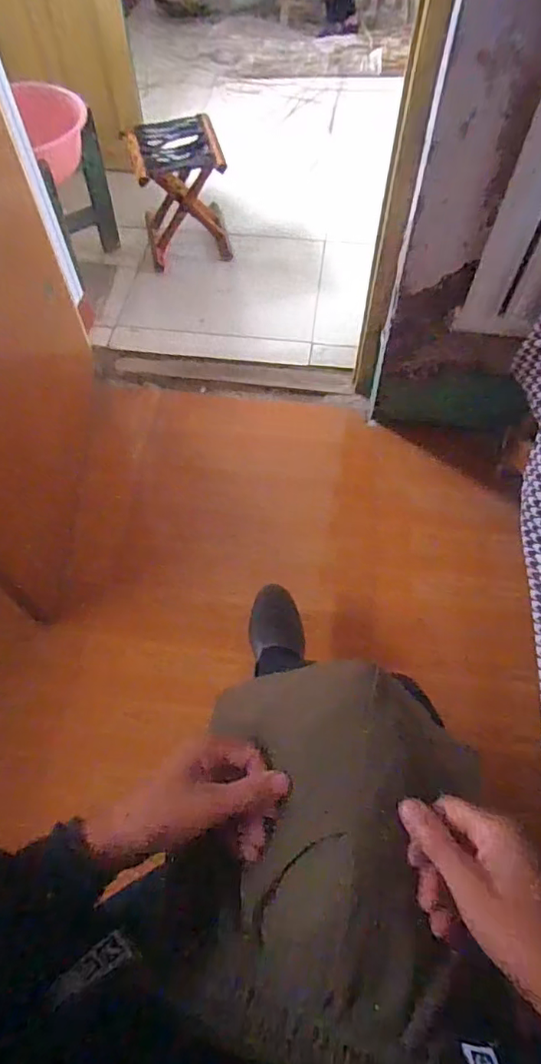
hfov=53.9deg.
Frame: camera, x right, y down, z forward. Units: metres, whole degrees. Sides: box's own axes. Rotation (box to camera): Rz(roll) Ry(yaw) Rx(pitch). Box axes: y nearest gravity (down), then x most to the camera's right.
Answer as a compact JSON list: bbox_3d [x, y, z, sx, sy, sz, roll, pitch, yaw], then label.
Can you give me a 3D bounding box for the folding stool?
[{"bbox_3d":[-0.273,-1.035,1.631,0.262,0.308,0.239,-14,62,-8],"label":"folding stool"}]

